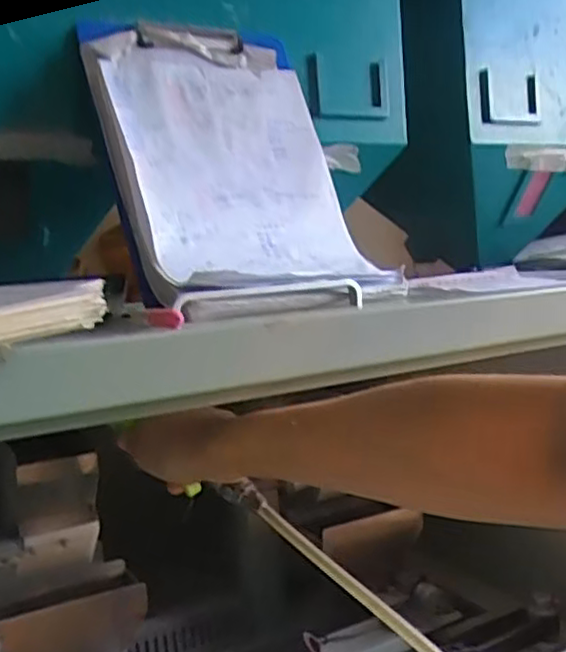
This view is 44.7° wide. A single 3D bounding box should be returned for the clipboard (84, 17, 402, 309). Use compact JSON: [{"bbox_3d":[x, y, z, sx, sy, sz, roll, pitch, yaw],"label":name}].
[{"bbox_3d":[-0.043,-0.156,0.618,0.216,0.302,0.070,-7,-17,-30],"label":"clipboard"}]

